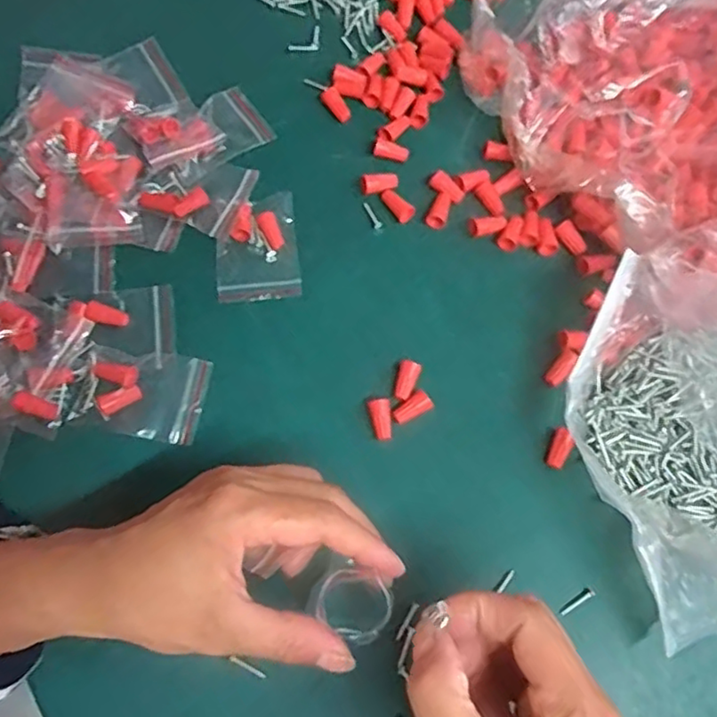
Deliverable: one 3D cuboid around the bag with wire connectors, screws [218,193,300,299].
[{"bbox_3d":[-0.063,-0.070,0.393,0.049,0.011,0.067,-6,71,-4],"label":"bag with wire connectors, screws"}]

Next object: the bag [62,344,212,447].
[{"bbox_3d":[-0.125,0.019,0.357,0.073,0.009,0.048,9,71,1],"label":"bag"}]

